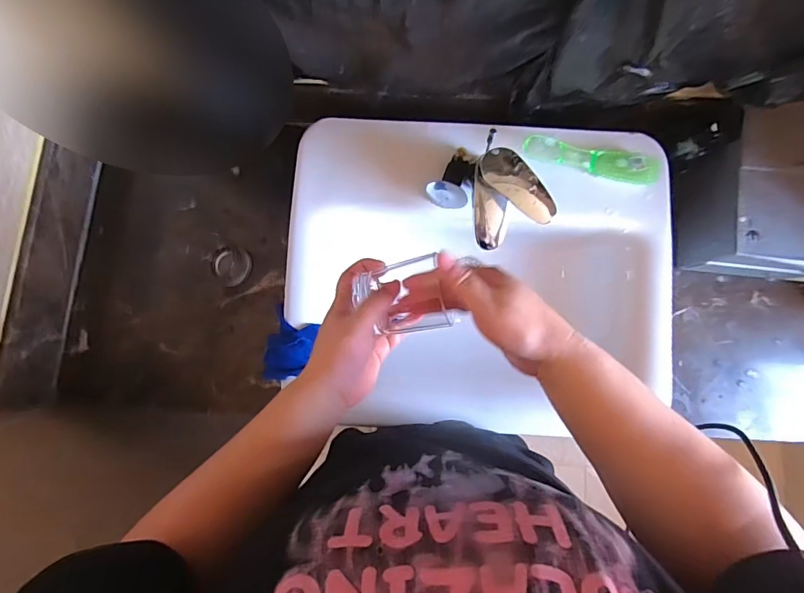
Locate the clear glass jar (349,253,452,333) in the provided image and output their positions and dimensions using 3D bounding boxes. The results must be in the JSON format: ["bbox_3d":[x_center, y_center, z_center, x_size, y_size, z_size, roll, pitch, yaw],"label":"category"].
[{"bbox_3d":[0.003,0.003,0.443,0.089,0.077,0.065,-11,85,-1],"label":"clear glass jar"}]

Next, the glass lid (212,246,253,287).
[{"bbox_3d":[-0.276,-0.050,0.732,0.062,0.006,0.065,0,85,0],"label":"glass lid"}]

